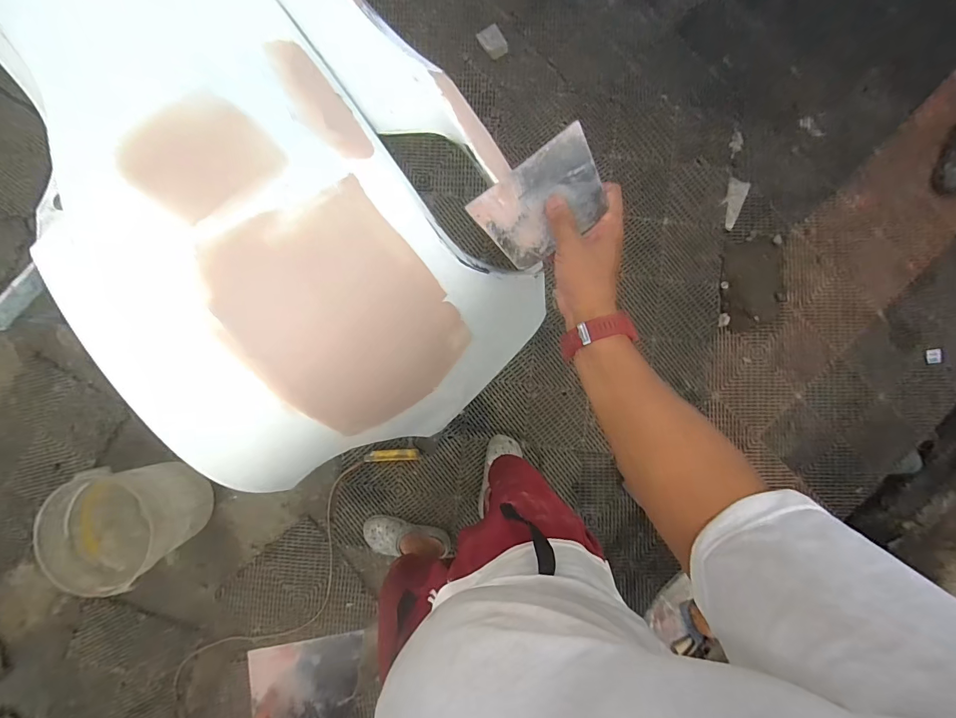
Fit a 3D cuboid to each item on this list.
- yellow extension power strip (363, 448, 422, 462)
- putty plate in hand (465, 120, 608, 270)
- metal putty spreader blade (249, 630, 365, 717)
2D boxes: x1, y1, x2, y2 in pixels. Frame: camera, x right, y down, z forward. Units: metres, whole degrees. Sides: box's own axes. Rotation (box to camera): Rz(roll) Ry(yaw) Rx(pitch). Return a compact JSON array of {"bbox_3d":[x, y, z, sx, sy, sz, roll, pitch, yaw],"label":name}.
[{"bbox_3d":[-0.287,0.322,1.358,0.182,0.027,0.041,-5,90,-1],"label":"yellow extension power strip"},{"bbox_3d":[0.070,-0.170,0.451,0.136,0.004,0.097,-31,92,22],"label":"putty plate in hand"},{"bbox_3d":[-0.228,0.432,0.548,0.139,0.005,0.094,5,57,-23],"label":"metal putty spreader blade"}]

